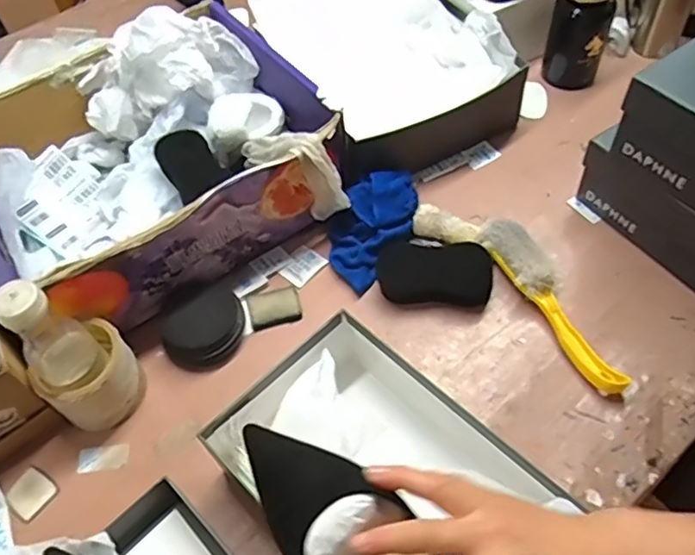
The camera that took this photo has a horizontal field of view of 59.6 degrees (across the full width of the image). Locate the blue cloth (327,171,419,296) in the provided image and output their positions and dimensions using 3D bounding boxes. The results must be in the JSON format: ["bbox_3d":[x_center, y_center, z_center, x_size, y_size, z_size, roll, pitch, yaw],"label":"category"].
[{"bbox_3d":[0.028,-0.069,0.726,0.094,0.060,0.158,30,63,23],"label":"blue cloth"}]

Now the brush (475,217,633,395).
[{"bbox_3d":[0.215,0.024,0.652,0.049,0.042,0.233,-22,56,-10],"label":"brush"}]

